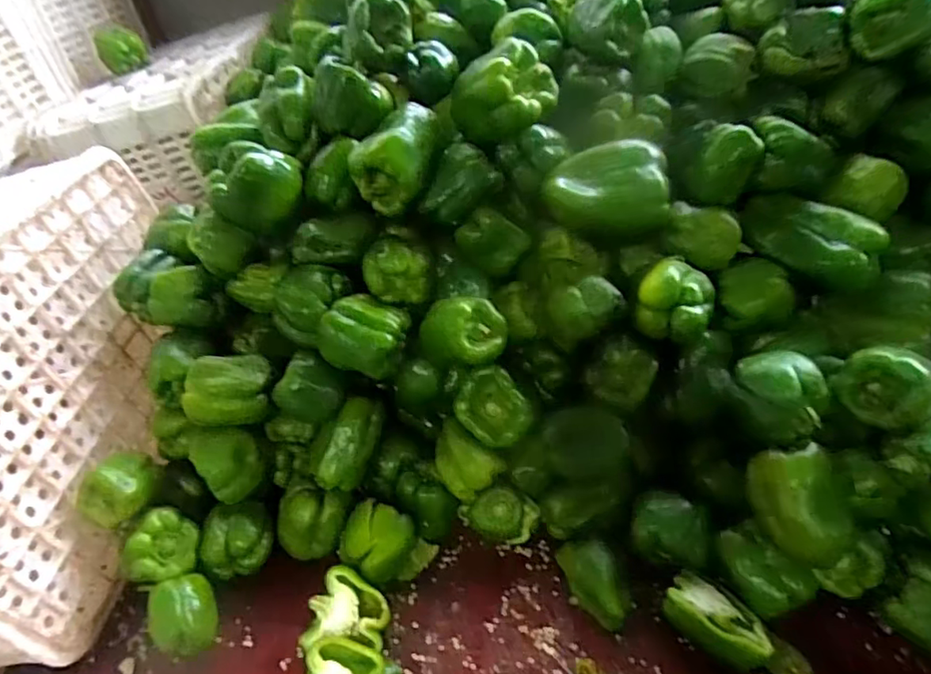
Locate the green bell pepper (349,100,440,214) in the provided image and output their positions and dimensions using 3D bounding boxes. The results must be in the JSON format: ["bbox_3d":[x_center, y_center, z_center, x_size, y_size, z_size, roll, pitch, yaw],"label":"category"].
[{"bbox_3d":[-0.071,-0.183,0.602,0.089,0.076,0.087,-6,41,1],"label":"green bell pepper"}]

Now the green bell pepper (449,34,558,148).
[{"bbox_3d":[0.038,-0.242,0.576,0.104,0.071,0.068,-3,42,5],"label":"green bell pepper"}]

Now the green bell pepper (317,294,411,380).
[{"bbox_3d":[-0.097,0.002,0.585,0.069,0.071,0.075,-4,42,3],"label":"green bell pepper"}]

